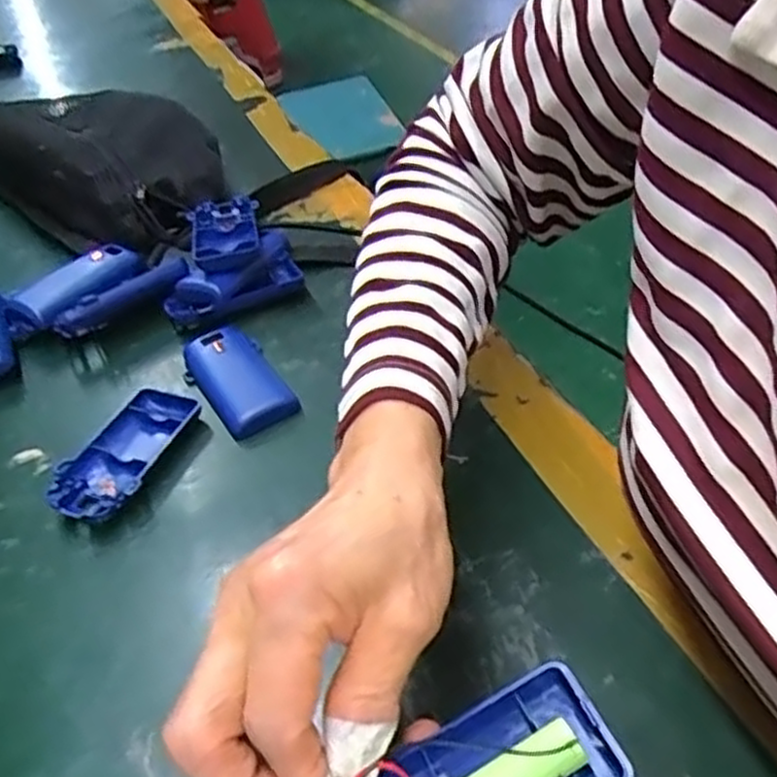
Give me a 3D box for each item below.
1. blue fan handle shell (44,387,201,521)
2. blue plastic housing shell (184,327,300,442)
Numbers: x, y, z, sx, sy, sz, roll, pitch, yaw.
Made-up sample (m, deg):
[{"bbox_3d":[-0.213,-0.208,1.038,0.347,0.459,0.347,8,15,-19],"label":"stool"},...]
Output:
[{"bbox_3d":[-0.146,0.037,0.425,0.048,0.018,0.092,12,45,19],"label":"blue fan handle shell"},{"bbox_3d":[-0.092,-0.006,0.462,0.046,0.015,0.090,-25,45,-19],"label":"blue plastic housing shell"}]

